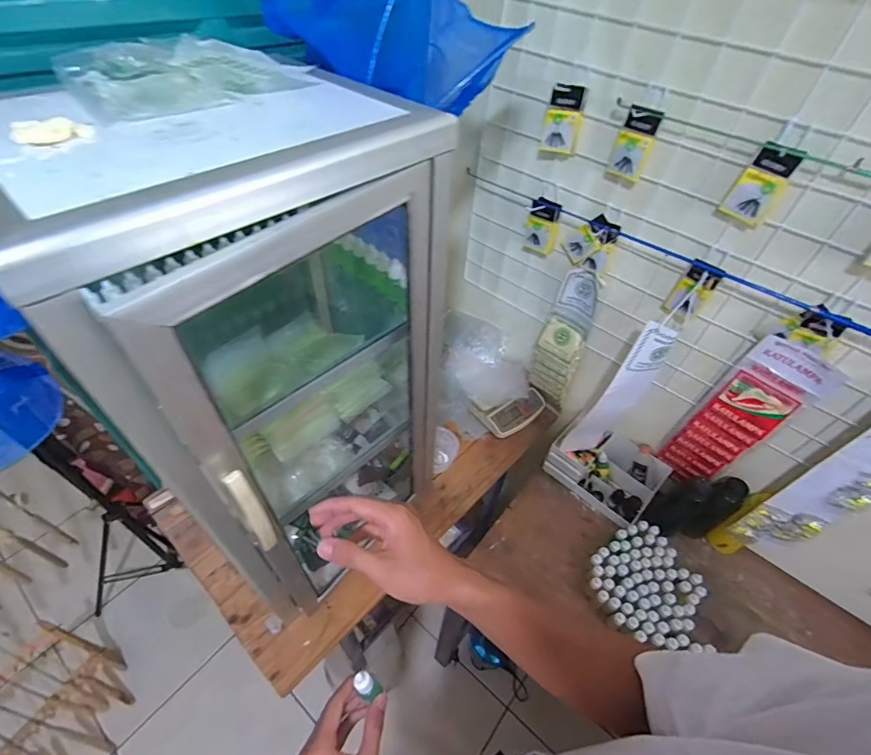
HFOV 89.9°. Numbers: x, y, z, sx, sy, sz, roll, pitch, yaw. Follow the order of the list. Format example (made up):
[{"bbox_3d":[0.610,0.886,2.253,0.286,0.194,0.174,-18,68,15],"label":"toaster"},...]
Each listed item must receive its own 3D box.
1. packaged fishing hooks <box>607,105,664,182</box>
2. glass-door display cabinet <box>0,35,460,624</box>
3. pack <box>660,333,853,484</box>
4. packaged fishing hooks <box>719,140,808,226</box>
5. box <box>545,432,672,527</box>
[{"bbox_3d":[0.298,-0.348,0.653,0.049,0.097,0.019,23,48,16],"label":"packaged fishing hooks"},{"bbox_3d":[-0.202,-0.004,0.581,0.327,0.626,0.350,37,55,25],"label":"glass-door display cabinet"},{"bbox_3d":[0.541,0.085,0.791,0.119,0.371,0.021,36,55,24],"label":"pack"},{"bbox_3d":[0.438,-0.261,0.589,0.056,0.101,0.028,35,54,23],"label":"packaged fishing hooks"},{"bbox_3d":[0.391,0.208,1.004,0.228,0.097,0.141,37,55,25],"label":"box"}]

